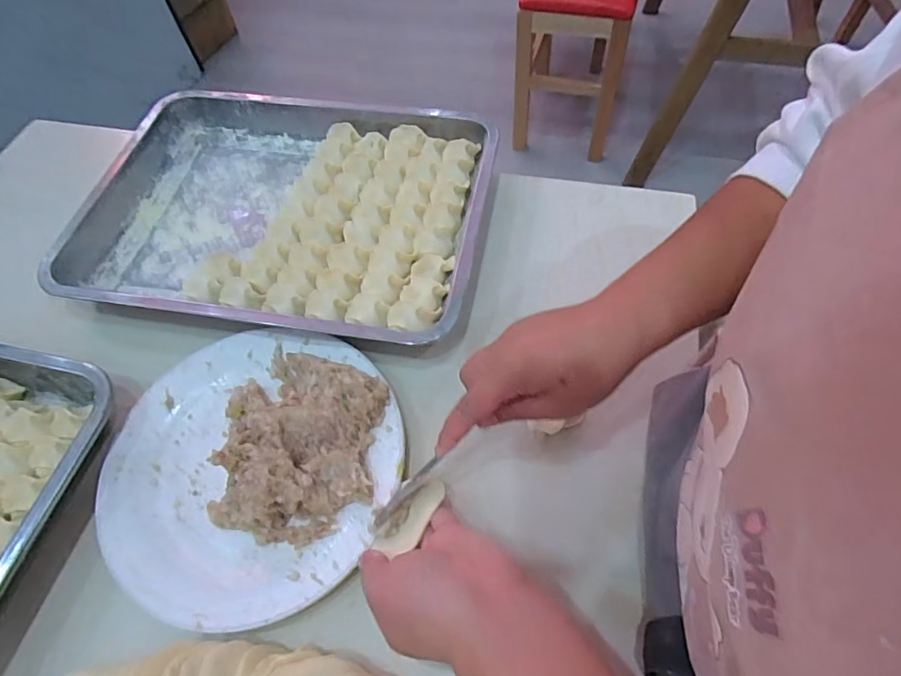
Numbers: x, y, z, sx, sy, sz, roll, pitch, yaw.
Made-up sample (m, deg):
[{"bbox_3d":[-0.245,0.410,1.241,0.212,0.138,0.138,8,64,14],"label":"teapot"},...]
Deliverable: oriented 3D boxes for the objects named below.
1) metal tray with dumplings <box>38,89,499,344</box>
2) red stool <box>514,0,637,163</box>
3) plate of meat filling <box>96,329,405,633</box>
[{"bbox_3d":[-0.166,-0.132,0.520,0.400,0.047,0.288,7,59,8],"label":"metal tray with dumplings"},{"bbox_3d":[0.373,-0.877,1.526,0.298,0.442,0.382,13,60,11],"label":"red stool"},{"bbox_3d":[-0.151,0.089,0.389,0.217,0.037,0.220,-2,58,3],"label":"plate of meat filling"}]

